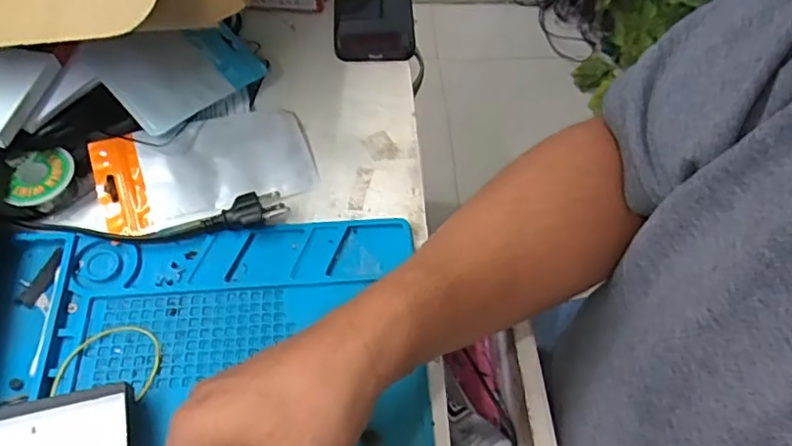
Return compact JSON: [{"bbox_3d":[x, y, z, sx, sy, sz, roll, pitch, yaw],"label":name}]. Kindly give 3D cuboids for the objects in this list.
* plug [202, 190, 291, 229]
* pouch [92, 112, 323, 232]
[{"bbox_3d":[-0.111,-0.008,0.416,0.060,0.021,0.021,-10,61,-9],"label":"plug"},{"bbox_3d":[-0.148,-0.048,0.439,0.157,0.021,0.083,-20,62,-14],"label":"pouch"}]

